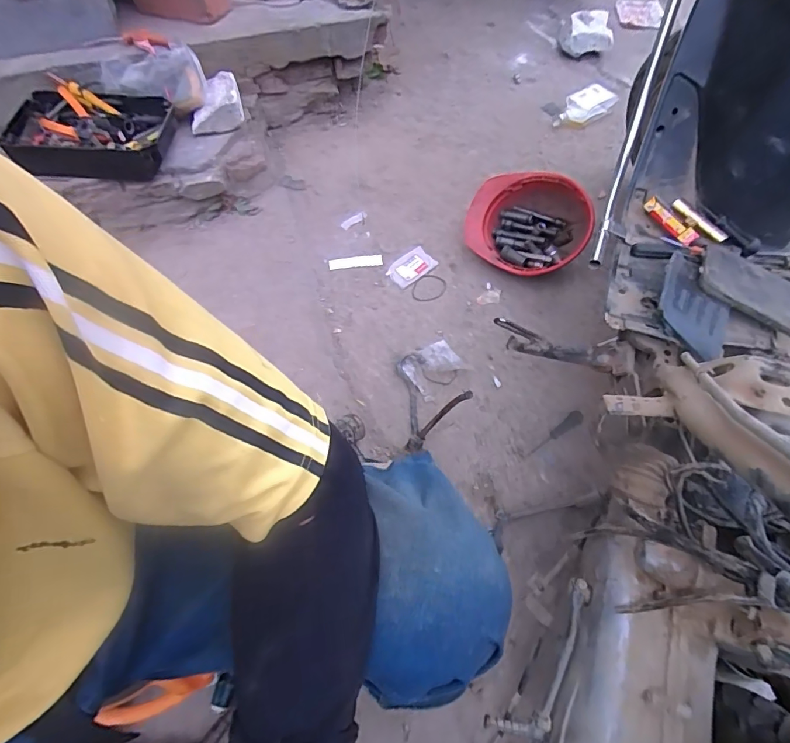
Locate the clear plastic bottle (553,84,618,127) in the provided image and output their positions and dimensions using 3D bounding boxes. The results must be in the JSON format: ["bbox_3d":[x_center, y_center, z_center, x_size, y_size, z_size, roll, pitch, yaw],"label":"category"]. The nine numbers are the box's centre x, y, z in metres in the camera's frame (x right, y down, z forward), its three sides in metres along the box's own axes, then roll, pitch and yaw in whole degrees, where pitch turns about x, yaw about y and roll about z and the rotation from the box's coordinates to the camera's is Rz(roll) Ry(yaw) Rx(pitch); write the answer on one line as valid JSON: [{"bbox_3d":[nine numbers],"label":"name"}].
[{"bbox_3d":[0.592,-0.821,1.374,0.226,0.064,0.094,-35,68,-17],"label":"clear plastic bottle"}]

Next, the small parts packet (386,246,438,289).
[{"bbox_3d":[0.041,-0.256,1.085,0.119,0.011,0.081,-36,68,-17],"label":"small parts packet"}]

